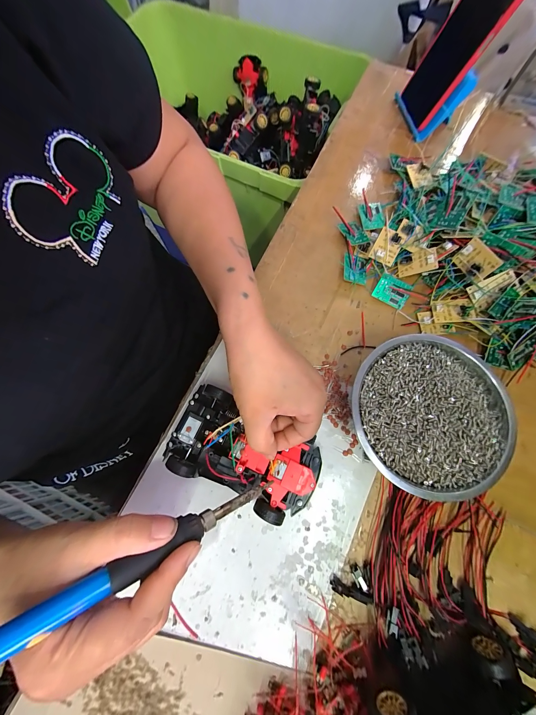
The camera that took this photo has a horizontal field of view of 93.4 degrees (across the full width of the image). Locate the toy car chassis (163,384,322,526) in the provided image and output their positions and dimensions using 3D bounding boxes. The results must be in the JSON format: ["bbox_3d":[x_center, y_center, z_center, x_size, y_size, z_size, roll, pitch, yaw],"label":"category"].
[{"bbox_3d":[-0.022,0.091,0.236,0.141,0.040,0.081,27,76,4],"label":"toy car chassis"}]

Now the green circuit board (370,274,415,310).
[{"bbox_3d":[0.148,-0.079,0.301,0.040,0.004,0.030,26,102,-3],"label":"green circuit board"}]

